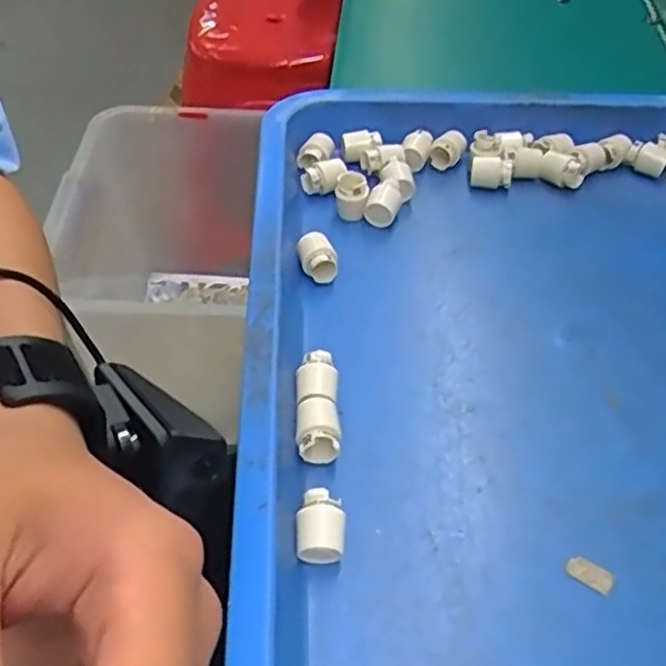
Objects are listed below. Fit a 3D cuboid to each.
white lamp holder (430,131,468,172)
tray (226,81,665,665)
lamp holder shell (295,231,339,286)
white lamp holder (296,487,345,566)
[{"bbox_3d":[0.082,-0.129,0.493,0.020,0.022,0.019,1,47,-1],"label":"white lamp holder"},{"bbox_3d":[0.128,-0.004,0.371,0.344,0.037,0.445,0,47,-3],"label":"tray"},{"bbox_3d":[-0.009,-0.042,0.412,0.020,0.021,0.031,-9,48,-10],"label":"lamp holder shell"},{"bbox_3d":[-0.006,0.084,0.298,0.020,0.020,0.026,3,47,1],"label":"white lamp holder"}]

